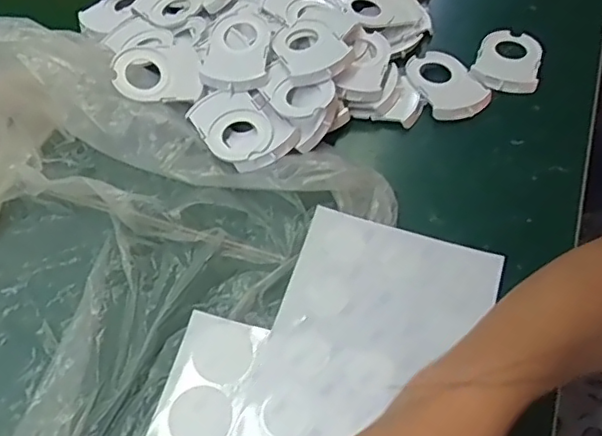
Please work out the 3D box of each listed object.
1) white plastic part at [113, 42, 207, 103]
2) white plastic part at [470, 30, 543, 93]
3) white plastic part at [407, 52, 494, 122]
[{"bbox_3d":[-0.123,-0.127,0.520,0.070,0.015,0.056,-10,54,-4],"label":"white plastic part"},{"bbox_3d":[0.193,-0.149,0.561,0.057,0.019,0.078,14,56,13],"label":"white plastic part"},{"bbox_3d":[0.130,-0.120,0.539,0.058,0.010,0.075,-22,56,-12],"label":"white plastic part"}]

